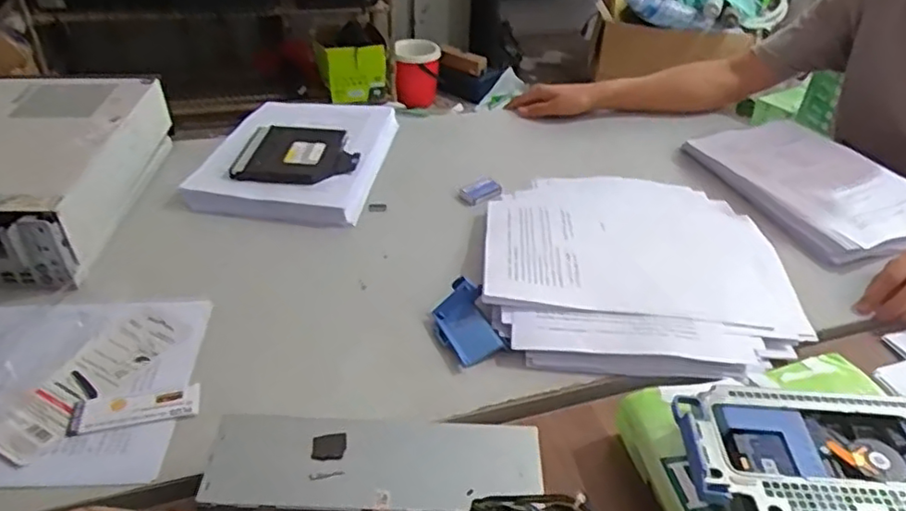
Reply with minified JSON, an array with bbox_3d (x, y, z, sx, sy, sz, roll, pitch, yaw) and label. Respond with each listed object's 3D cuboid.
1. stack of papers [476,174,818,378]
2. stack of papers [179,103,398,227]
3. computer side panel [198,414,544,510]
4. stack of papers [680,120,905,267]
[{"bbox_3d":[0.201,0.002,0.720,0.320,0.031,0.335,5,37,4],"label":"stack of papers"},{"bbox_3d":[-0.215,-0.154,0.922,0.240,0.038,0.314,8,37,7],"label":"stack of papers"},{"bbox_3d":[-0.059,0.154,0.465,0.241,0.009,0.072,1,45,5],"label":"computer side panel"},{"bbox_3d":[0.504,-0.098,0.852,0.227,0.034,0.303,-12,39,-19],"label":"stack of papers"}]

